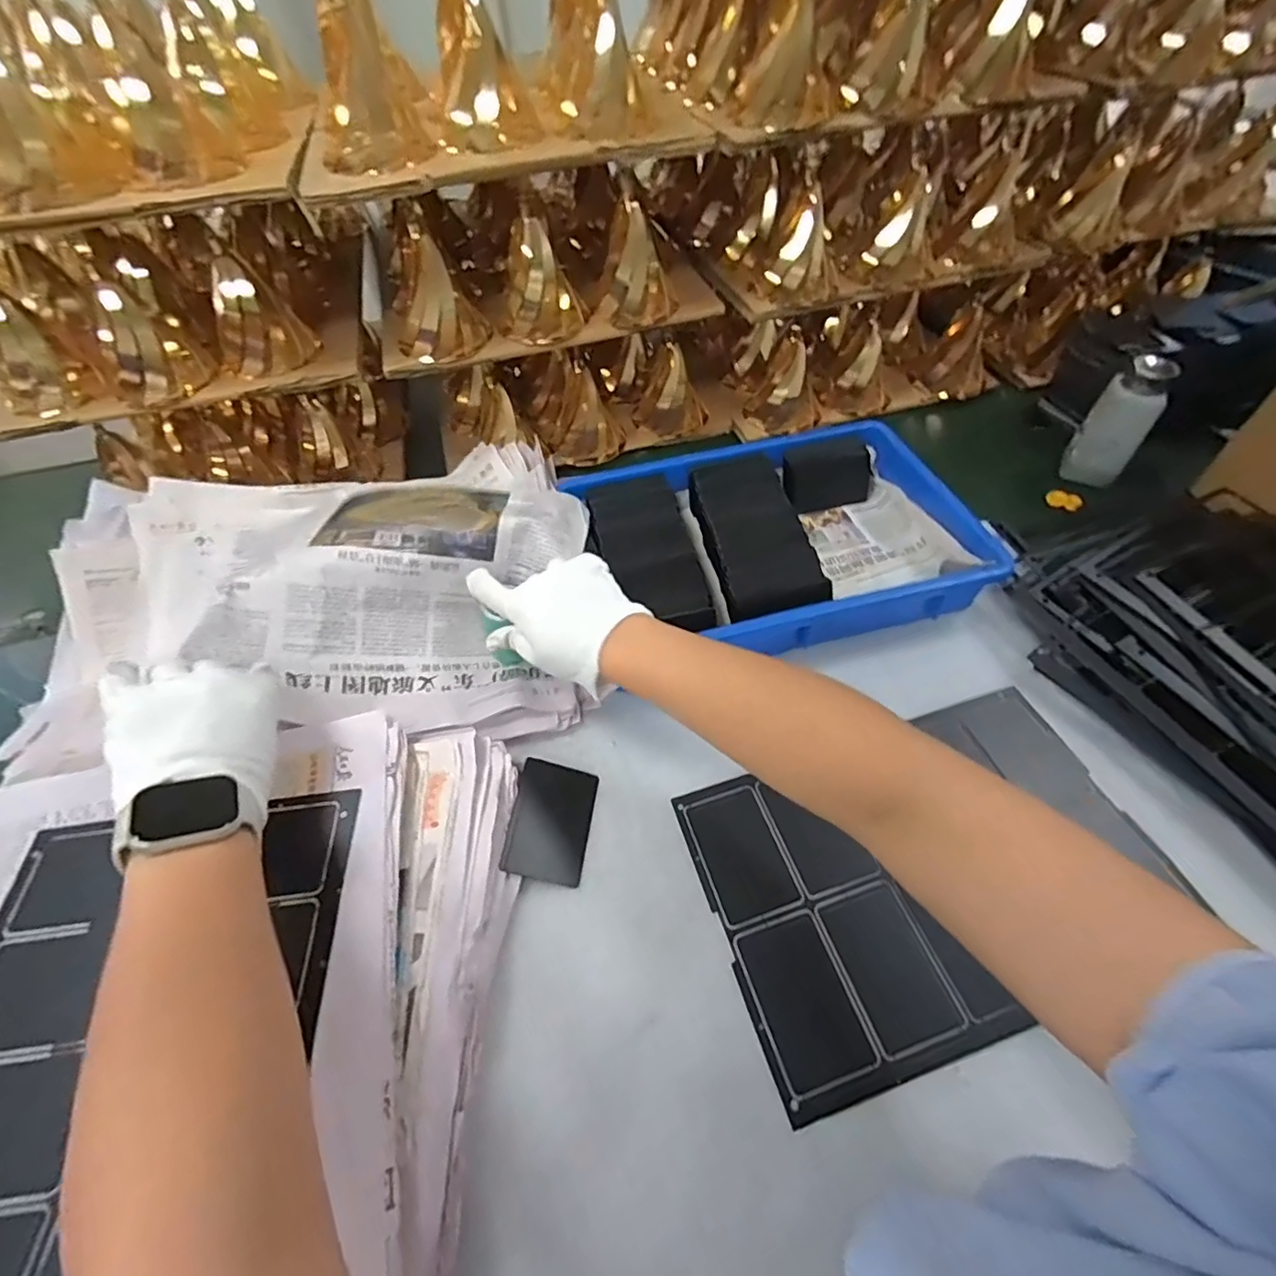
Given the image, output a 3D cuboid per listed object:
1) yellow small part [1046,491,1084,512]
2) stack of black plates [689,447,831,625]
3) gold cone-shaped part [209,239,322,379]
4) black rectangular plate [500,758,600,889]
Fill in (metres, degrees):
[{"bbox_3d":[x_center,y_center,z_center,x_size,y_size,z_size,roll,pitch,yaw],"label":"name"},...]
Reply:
[{"bbox_3d":[0.466,-0.150,0.625,0.014,0.015,0.037,-23,40,-15],"label":"yellow small part"},{"bbox_3d":[0.114,-0.093,0.565,0.098,0.052,0.199,-8,53,-5],"label":"stack of black plates"},{"bbox_3d":[-0.369,-0.311,0.542,0.066,0.084,0.069,19,56,15],"label":"gold cone-shaped part"},{"bbox_3d":[-0.064,0.135,0.427,0.058,0.005,0.085,17,52,-9],"label":"black rectangular plate"}]

